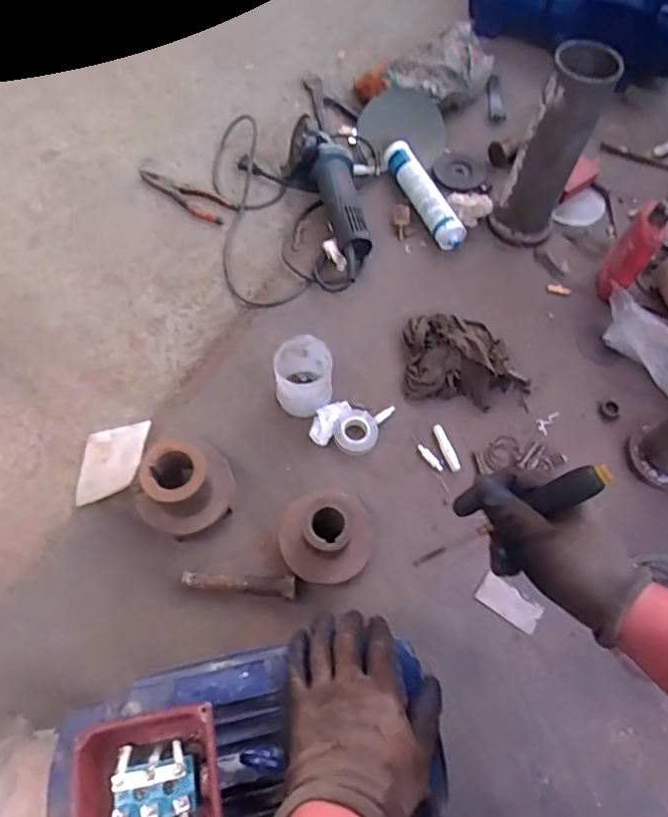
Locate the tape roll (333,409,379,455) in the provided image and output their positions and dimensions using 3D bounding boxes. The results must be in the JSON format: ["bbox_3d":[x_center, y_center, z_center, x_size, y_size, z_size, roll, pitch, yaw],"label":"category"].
[{"bbox_3d":[0.032,0.031,0.795,0.059,0.019,0.060,1,63,-2],"label":"tape roll"}]

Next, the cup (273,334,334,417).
[{"bbox_3d":[-0.040,-0.043,0.784,0.075,0.080,0.079,1,63,-2],"label":"cup"}]

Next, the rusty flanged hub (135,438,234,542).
[{"bbox_3d":[-0.182,0.096,0.710,0.103,0.092,0.116,28,65,11],"label":"rusty flanged hub"}]

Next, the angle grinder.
[{"bbox_3d":[-0.006,-0.352,0.967,0.112,0.092,0.318,-10,64,-8],"label":"angle grinder"}]

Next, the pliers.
[{"bbox_3d":[-0.259,-0.380,1.015,0.184,0.021,0.061,32,66,13],"label":"pliers"}]

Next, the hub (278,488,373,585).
[{"bbox_3d":[-0.008,0.149,0.696,0.112,0.091,0.106,1,63,-2],"label":"hub"}]

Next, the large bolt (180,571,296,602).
[{"bbox_3d":[-0.115,0.214,0.695,0.137,0.022,0.028,3,63,-1],"label":"large bolt"}]

